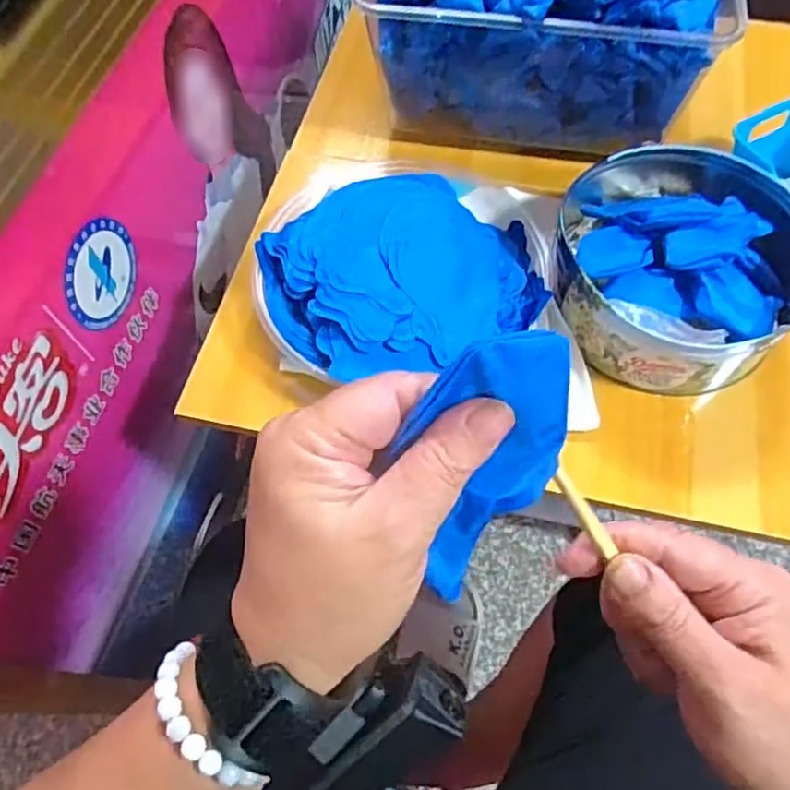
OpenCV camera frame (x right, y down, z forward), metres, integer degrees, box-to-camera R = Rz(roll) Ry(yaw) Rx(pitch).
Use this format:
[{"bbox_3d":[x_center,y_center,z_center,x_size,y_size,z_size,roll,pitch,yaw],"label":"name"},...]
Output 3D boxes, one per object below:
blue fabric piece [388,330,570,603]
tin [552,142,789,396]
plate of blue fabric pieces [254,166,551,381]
[{"bbox_3d":[0.030,0.020,0.223,0.046,0.062,0.076,40,71,20],"label":"blue fabric piece"},{"bbox_3d":[0.234,-0.114,0.523,0.194,0.069,0.231,15,64,9],"label":"tin"},{"bbox_3d":[0.002,-0.130,0.543,0.233,0.067,0.244,-1,63,1],"label":"plate of blue fabric pieces"}]

